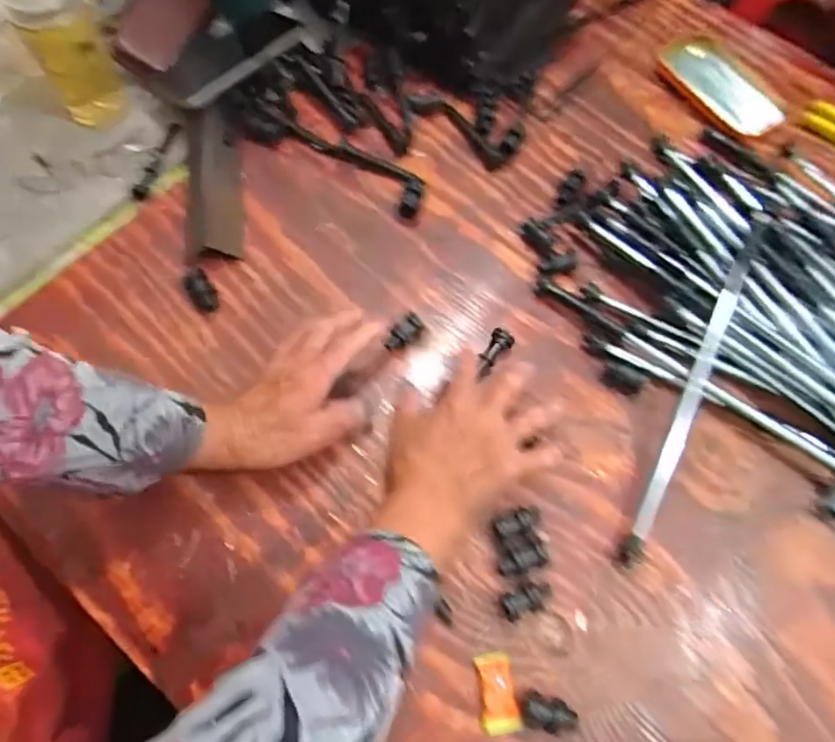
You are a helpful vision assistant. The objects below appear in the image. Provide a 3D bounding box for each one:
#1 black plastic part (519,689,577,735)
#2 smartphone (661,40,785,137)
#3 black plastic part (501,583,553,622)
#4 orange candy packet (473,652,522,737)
[{"bbox_3d":[0.090,0.238,0.408,0.039,0.017,0.022,19,69,6],"label":"black plastic part"},{"bbox_3d":[0.327,-0.308,0.637,0.073,0.016,0.147,-30,72,-13],"label":"smartphone"},{"bbox_3d":[0.082,0.170,0.437,0.037,0.017,0.021,-18,69,-8],"label":"black plastic part"},{"bbox_3d":[0.056,0.230,0.419,0.026,0.004,0.051,-8,68,-4],"label":"orange candy packet"}]

